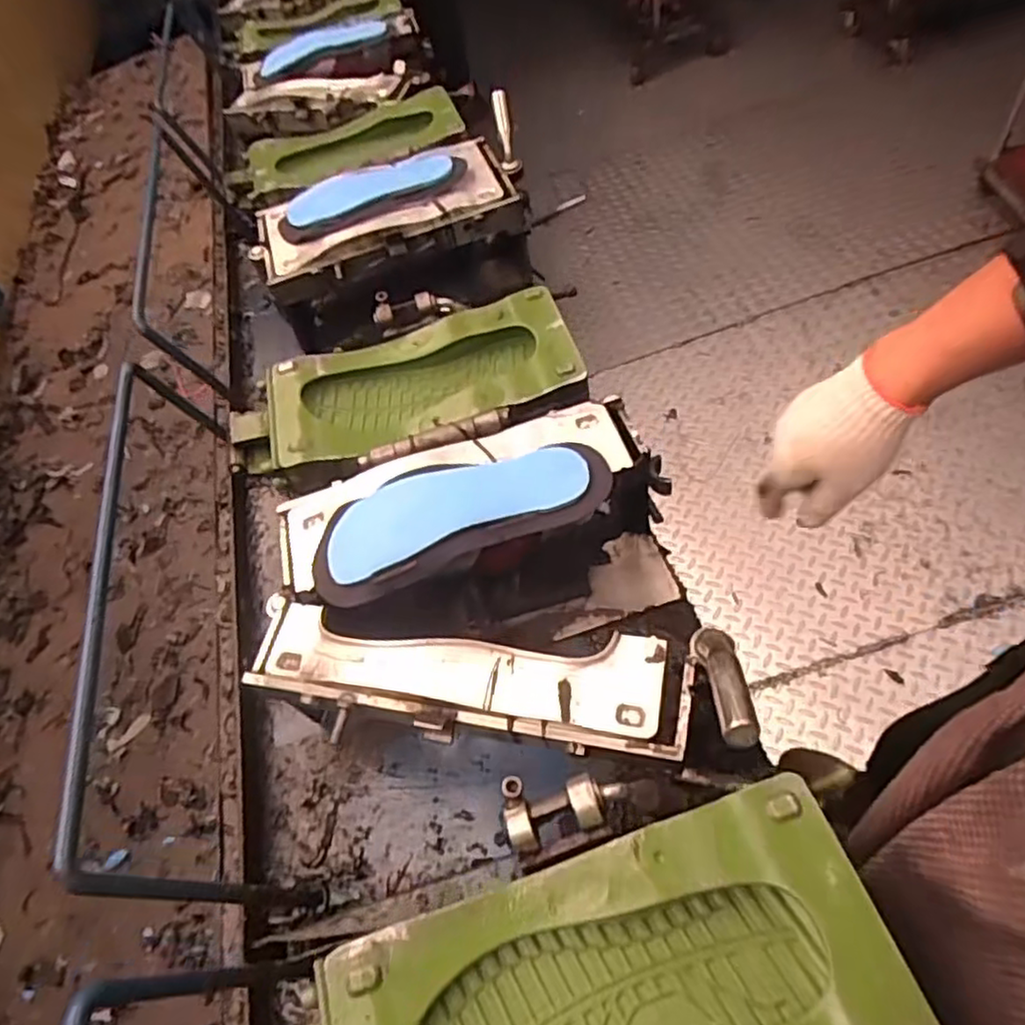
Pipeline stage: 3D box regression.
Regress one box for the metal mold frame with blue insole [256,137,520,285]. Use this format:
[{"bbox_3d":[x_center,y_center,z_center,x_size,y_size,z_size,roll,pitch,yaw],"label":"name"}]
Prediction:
[{"bbox_3d":[-0.193,-0.456,0.993,0.377,0.056,0.194,-16,56,-6],"label":"metal mold frame with blue insole"}]

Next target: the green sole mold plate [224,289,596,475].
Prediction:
[{"bbox_3d":[-0.120,-0.137,0.764,0.385,0.057,0.189,-12,55,-4],"label":"green sole mold plate"}]

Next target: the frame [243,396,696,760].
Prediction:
[{"bbox_3d":[-0.051,0.050,0.622,0.368,0.047,0.359,-4,55,2],"label":"frame"}]

